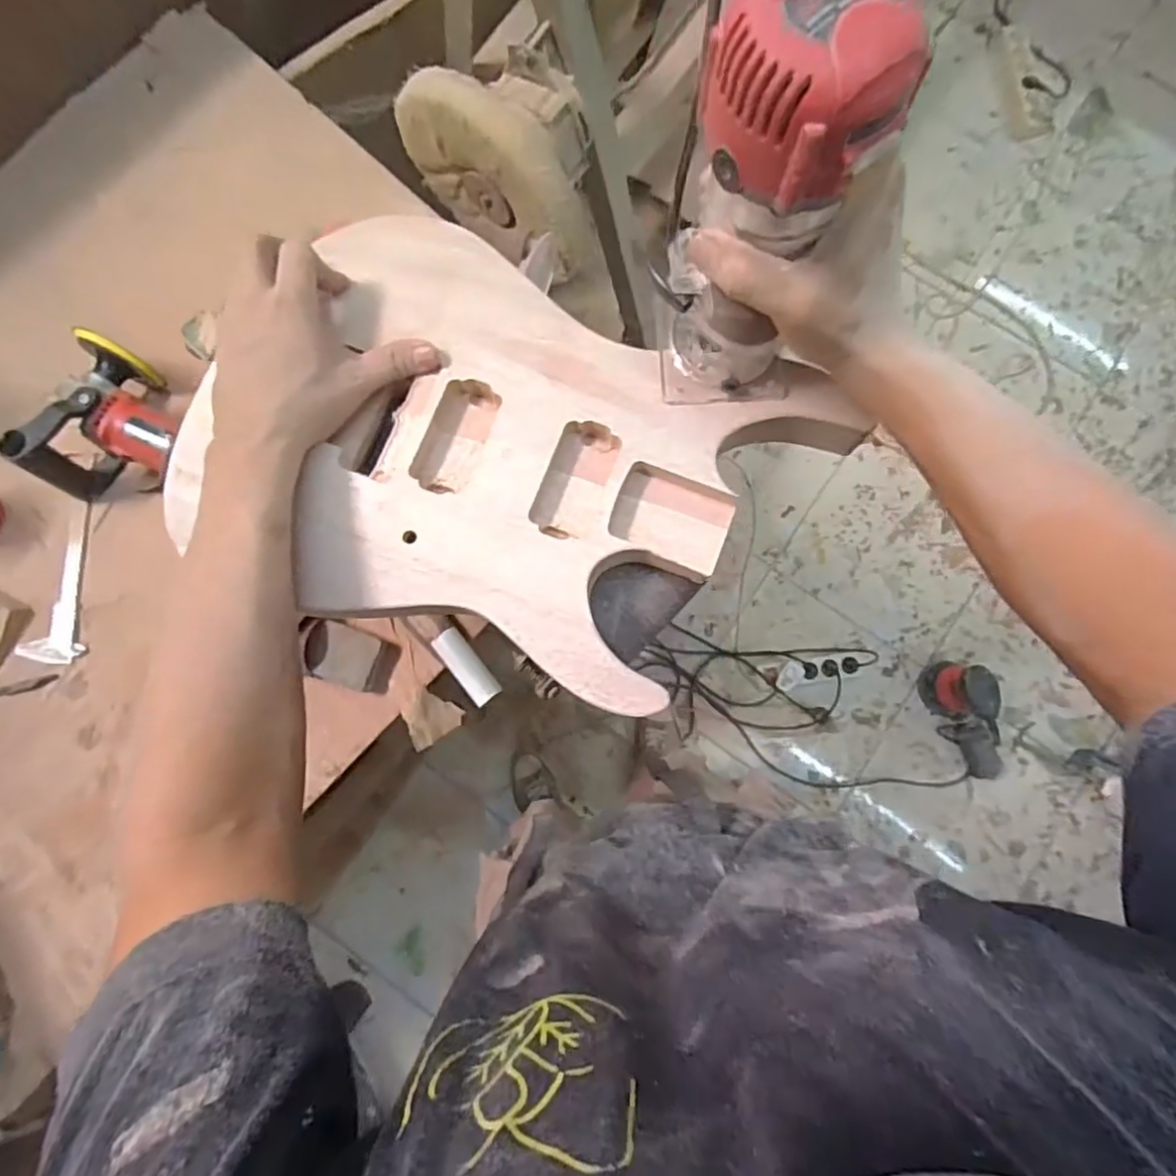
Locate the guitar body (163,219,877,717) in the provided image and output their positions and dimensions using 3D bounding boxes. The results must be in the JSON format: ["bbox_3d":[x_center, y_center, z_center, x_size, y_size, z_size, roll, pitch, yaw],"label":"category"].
[{"bbox_3d":[-0.049,-0.088,0.429,0.361,0.043,0.266,25,86,8],"label":"guitar body"}]

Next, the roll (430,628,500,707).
[{"bbox_3d":[-0.137,0.089,0.716,0.035,0.027,0.091,-36,83,-4],"label":"roll"}]

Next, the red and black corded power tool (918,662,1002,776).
[{"bbox_3d":[0.824,0.285,1.352,0.099,0.162,0.250,-15,82,-1],"label":"red and black corded power tool"}]

